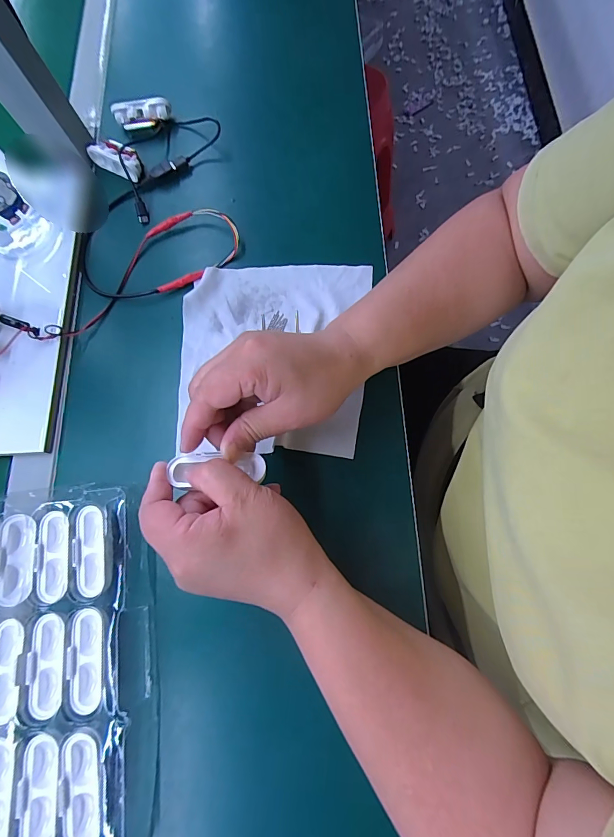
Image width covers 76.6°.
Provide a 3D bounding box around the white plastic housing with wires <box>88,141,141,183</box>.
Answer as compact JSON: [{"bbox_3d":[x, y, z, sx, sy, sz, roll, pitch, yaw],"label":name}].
[{"bbox_3d":[-0.199,-0.274,0.407,0.062,0.016,0.025,30,79,11],"label":"white plastic housing with wires"}]

